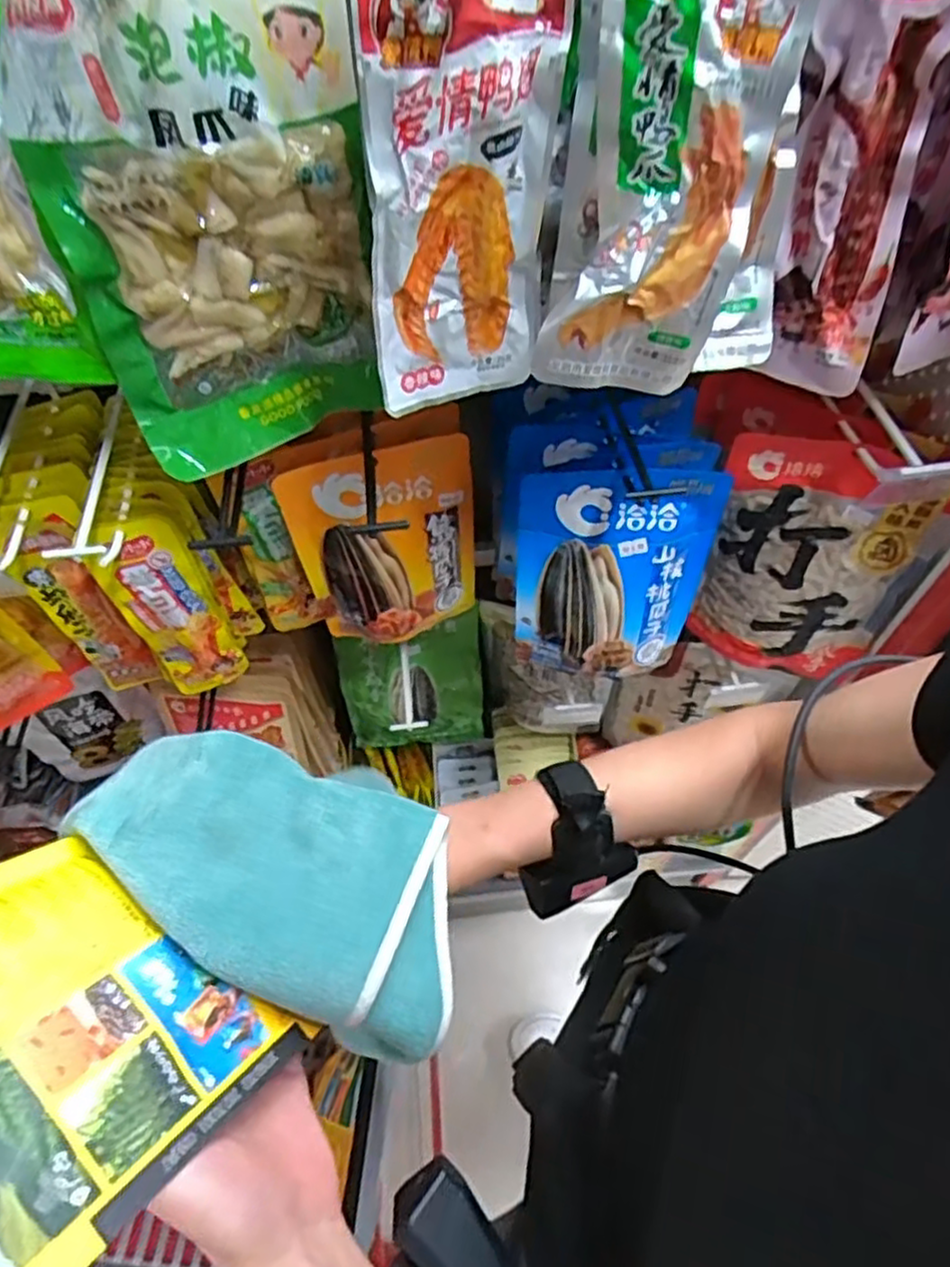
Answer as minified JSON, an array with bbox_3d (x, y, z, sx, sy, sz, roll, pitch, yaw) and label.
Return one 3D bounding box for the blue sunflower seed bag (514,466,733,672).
[{"bbox_3d":[0.109,-0.044,0.572,0.148,0.191,0.026,1,41,1],"label":"blue sunflower seed bag"}]

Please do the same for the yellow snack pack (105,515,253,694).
[{"bbox_3d":[-0.253,-0.014,0.612,0.069,0.207,0.025,-31,62,-17],"label":"yellow snack pack"}]

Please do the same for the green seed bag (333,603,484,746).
[{"bbox_3d":[-0.080,0.066,0.918,0.179,0.221,0.023,-4,39,-2],"label":"green seed bag"}]

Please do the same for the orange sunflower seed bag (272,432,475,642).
[{"bbox_3d":[-0.073,-0.072,0.610,0.149,0.195,0.044,-15,58,-8],"label":"orange sunflower seed bag"}]

